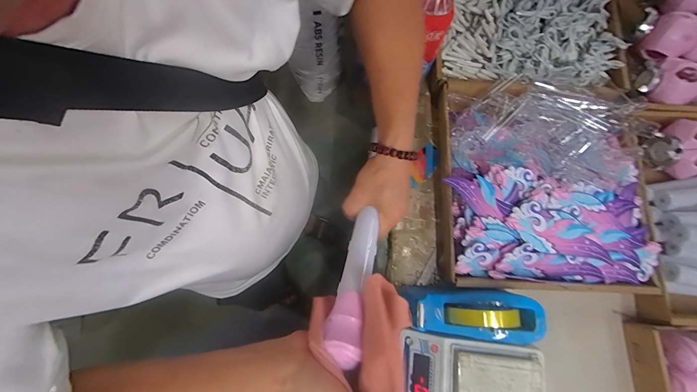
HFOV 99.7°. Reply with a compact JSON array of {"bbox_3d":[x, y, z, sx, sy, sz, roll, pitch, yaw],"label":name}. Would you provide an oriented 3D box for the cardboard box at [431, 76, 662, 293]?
[{"bbox_3d":[0.351,-0.034,0.528,0.360,0.075,0.389,2,77,1],"label":"cardboard box"}]

